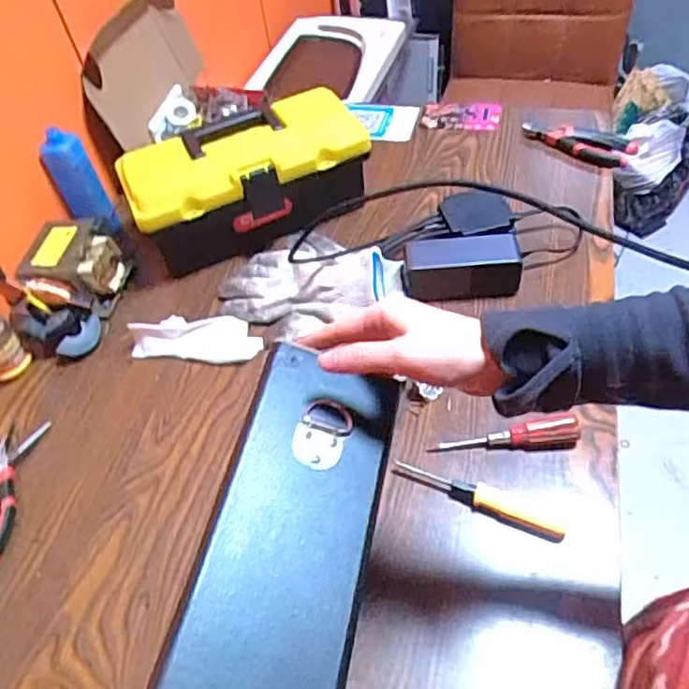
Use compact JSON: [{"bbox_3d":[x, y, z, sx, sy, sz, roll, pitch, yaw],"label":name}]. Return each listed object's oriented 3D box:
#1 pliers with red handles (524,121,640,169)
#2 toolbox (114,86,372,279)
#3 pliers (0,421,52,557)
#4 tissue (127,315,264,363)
[{"bbox_3d":[0.320,-0.274,0.856,0.156,0.028,0.054,21,56,23],"label":"pliers with red handles"},{"bbox_3d":[-0.118,-0.208,0.776,0.292,0.111,0.138,-22,51,-10],"label":"toolbox"},{"bbox_3d":[-0.360,0.138,0.604,0.098,0.015,0.144,-3,50,4],"label":"pliers"},{"bbox_3d":[-0.164,-0.011,0.693,0.140,0.031,0.053,2,51,8],"label":"tissue"}]

